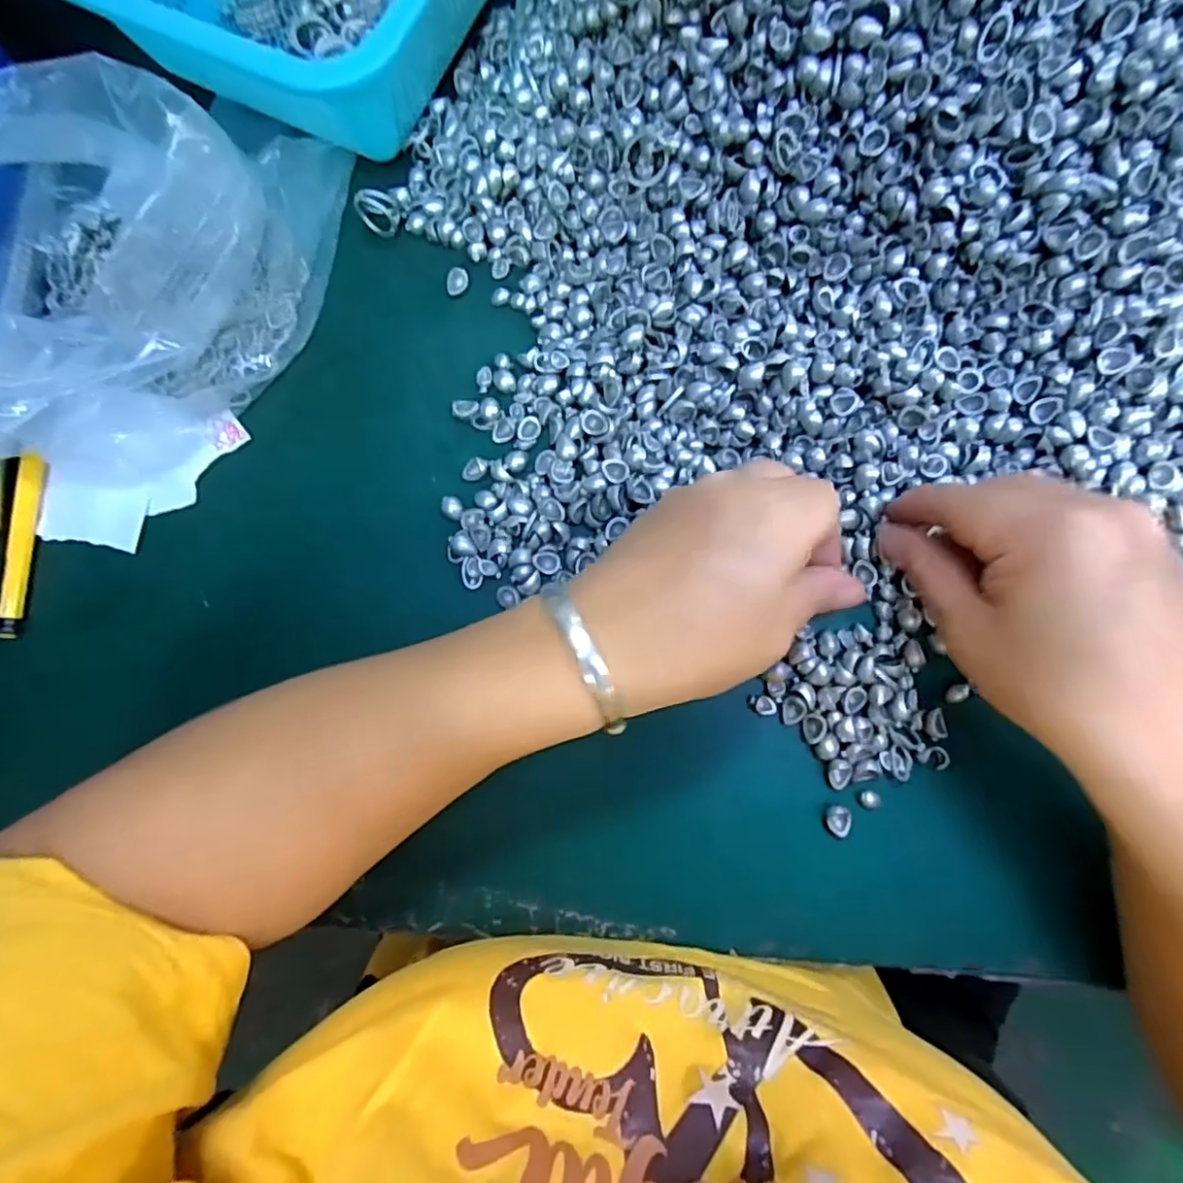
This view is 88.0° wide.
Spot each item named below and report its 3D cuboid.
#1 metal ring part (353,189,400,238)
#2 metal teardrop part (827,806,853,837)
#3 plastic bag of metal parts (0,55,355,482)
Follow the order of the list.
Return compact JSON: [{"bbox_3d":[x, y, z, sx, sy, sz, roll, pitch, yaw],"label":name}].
[{"bbox_3d":[-0.103,-0.185,0.296,0.018,0.014,0.019,0,83,3],"label":"metal ring part"},{"bbox_3d":[0.104,0.097,0.258,0.009,0.006,0.013,7,85,4],"label":"metal teardrop part"},{"bbox_3d":[-0.206,-0.145,0.265,0.146,0.076,0.180,5,83,4],"label":"plastic bag of metal parts"}]

